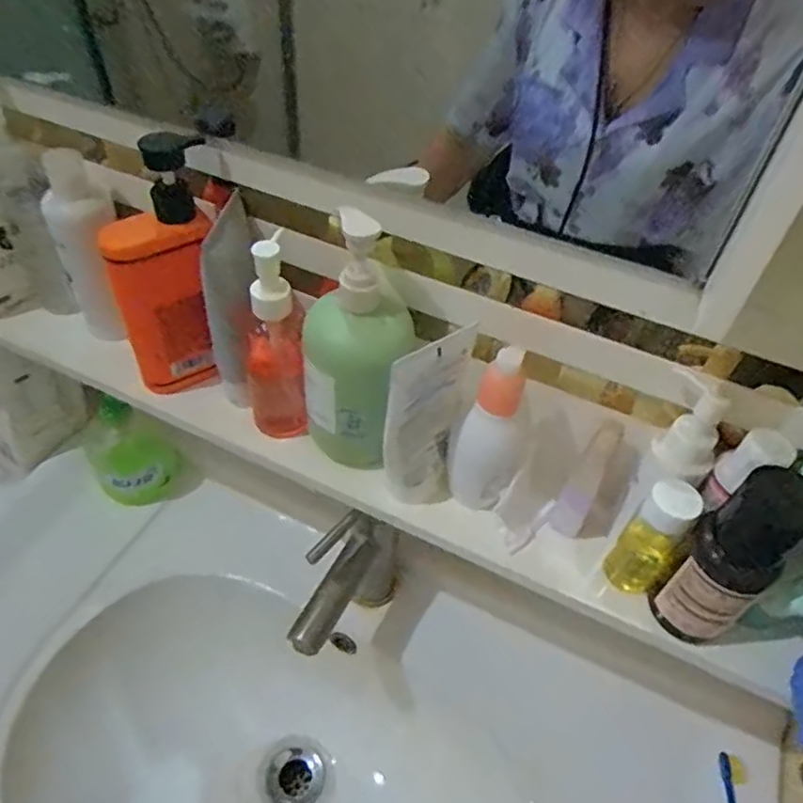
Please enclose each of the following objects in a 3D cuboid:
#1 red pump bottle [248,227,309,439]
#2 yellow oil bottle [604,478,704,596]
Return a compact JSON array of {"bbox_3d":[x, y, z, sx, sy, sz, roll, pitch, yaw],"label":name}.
[{"bbox_3d":[-0.095,-0.043,0.460,0.041,0.164,0.045,-10,48,-14],"label":"red pump bottle"},{"bbox_3d":[0.166,0.092,0.416,0.032,0.110,0.032,2,47,-2],"label":"yellow oil bottle"}]

